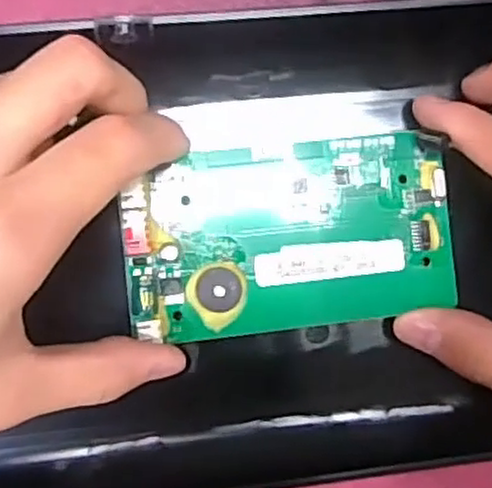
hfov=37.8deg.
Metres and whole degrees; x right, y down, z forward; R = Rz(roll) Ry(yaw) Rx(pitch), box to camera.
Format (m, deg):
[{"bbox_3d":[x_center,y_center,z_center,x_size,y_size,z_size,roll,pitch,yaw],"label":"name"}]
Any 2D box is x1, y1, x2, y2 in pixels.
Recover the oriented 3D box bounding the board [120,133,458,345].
[{"bbox_3d":[0.015,-0.003,0.231,0.105,0.010,0.059,-6,93,-7],"label":"board"}]

